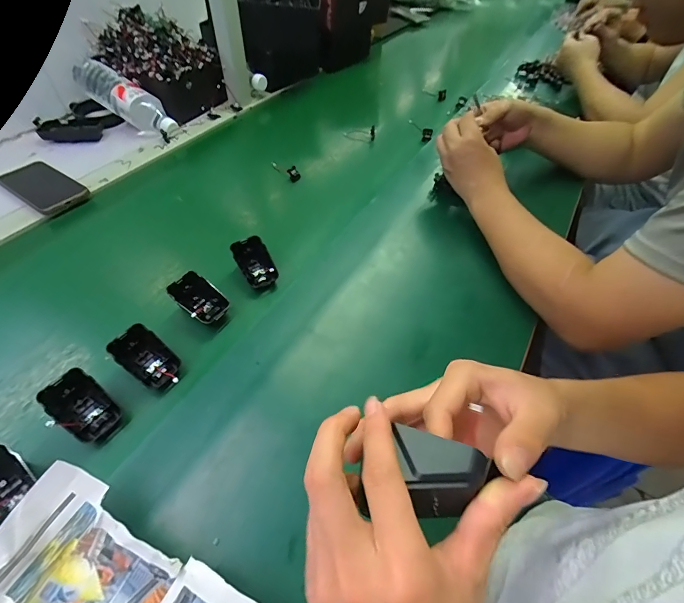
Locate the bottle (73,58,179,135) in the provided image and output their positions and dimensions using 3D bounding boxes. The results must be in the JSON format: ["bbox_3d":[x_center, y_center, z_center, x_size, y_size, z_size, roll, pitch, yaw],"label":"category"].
[{"bbox_3d":[-0.431,-0.402,0.716,0.232,0.054,0.057,32,55,4],"label":"bottle"}]

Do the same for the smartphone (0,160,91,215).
[{"bbox_3d":[-0.498,-0.193,0.598,0.158,0.008,0.080,30,56,19],"label":"smartphone"}]

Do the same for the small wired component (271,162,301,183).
[{"bbox_3d":[-0.105,-0.239,0.652,0.020,0.023,0.070,-34,61,-27],"label":"small wired component"}]

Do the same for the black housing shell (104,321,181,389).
[{"bbox_3d":[-0.212,0.063,0.395,0.060,0.044,0.044,33,57,20],"label":"black housing shell"}]

